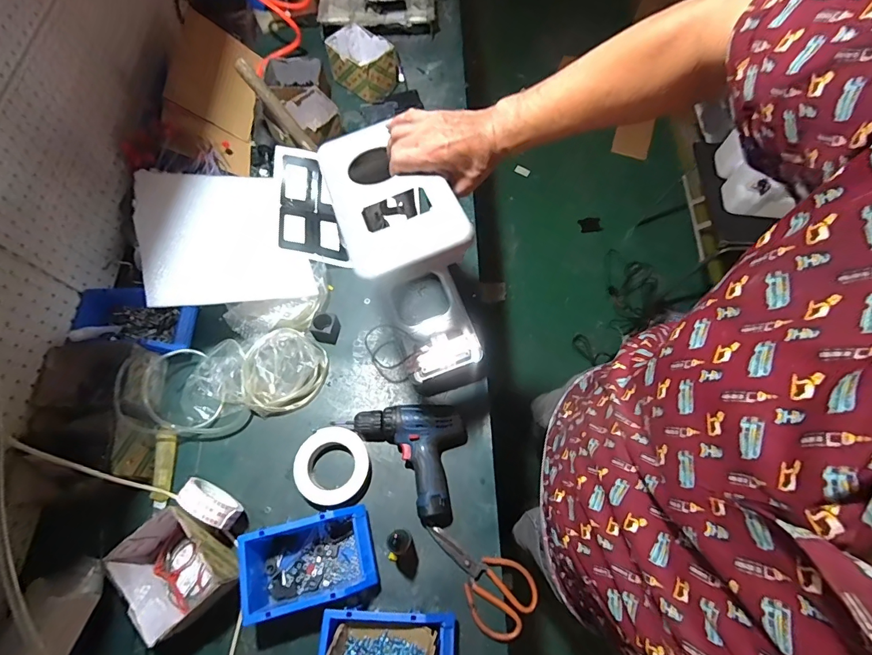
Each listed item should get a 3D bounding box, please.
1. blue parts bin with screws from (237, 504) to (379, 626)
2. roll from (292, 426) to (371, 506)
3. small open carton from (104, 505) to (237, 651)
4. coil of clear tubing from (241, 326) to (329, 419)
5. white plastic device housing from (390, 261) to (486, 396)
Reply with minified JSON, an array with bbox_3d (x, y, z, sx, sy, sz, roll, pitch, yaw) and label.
[{"bbox_3d":[-0.190,0.351,0.626,0.183,0.066,0.120,-14,67,-5],"label":"blue parts bin with screws"},{"bbox_3d":[-0.177,0.233,0.709,0.119,0.025,0.122,0,67,1],"label":"roll"},{"bbox_3d":[-0.377,0.354,0.623,0.122,0.099,0.144,-41,72,-16],"label":"small open carton"},{"bbox_3d":[-0.280,0.081,0.766,0.135,0.048,0.160,24,69,10],"label":"coil of clear tubing"},{"bbox_3d":[0.006,0.011,0.804,0.141,0.060,0.222,-16,67,-6],"label":"white plastic device housing"}]

